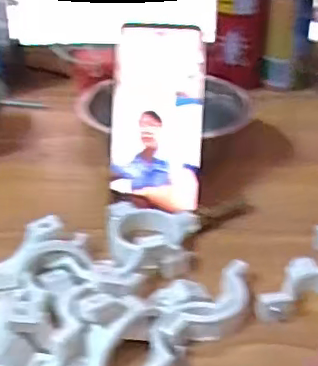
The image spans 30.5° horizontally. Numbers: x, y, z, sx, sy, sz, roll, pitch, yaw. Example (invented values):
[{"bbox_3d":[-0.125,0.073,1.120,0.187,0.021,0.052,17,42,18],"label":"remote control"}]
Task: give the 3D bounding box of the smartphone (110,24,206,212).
[{"bbox_3d":[-0.001,-0.055,0.487,0.076,0.149,0.004,3,6,5],"label":"smartphone"}]

